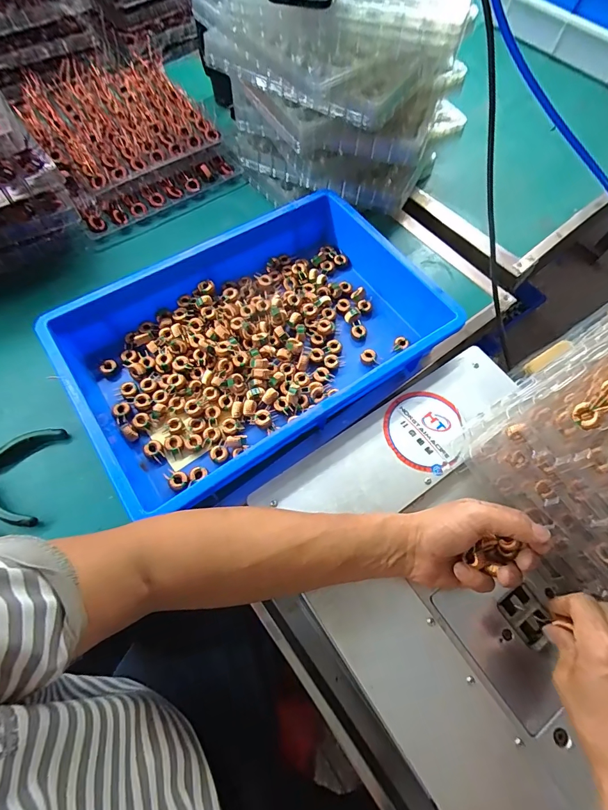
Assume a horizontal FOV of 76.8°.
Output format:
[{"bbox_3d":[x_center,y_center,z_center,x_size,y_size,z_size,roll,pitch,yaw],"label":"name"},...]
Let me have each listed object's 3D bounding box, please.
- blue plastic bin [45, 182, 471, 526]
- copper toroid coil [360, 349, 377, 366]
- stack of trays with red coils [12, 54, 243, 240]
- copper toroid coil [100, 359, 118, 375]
[{"bbox_3d":[-0.058,-0.086,0.494,0.431,0.080,0.286,-32,71,-16],"label":"blue plastic bin"},{"bbox_3d":[0.087,-0.064,0.519,0.021,0.012,0.019,31,67,11],"label":"copper toroid coil"},{"bbox_3d":[-0.326,-0.480,0.674,0.271,0.064,0.349,-34,71,-17],"label":"stack of trays with red coils"},{"bbox_3d":[-0.255,-0.051,0.499,0.021,0.006,0.016,-39,73,-18],"label":"copper toroid coil"}]

